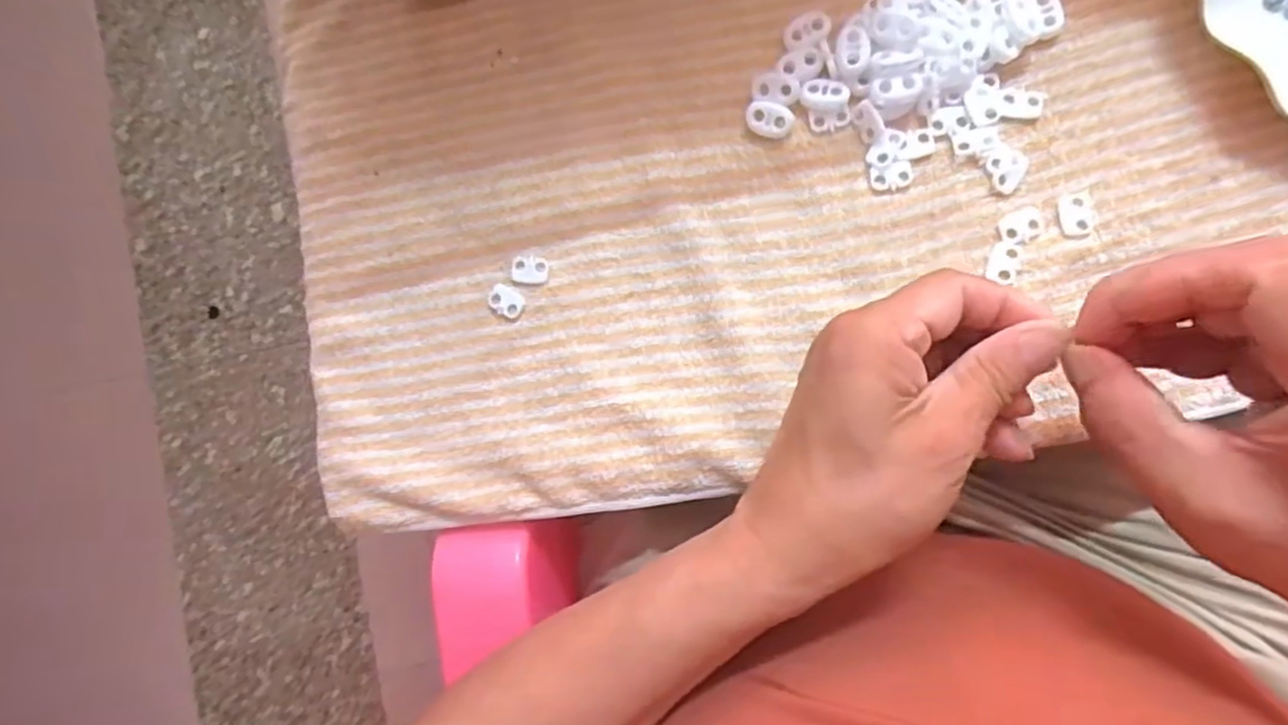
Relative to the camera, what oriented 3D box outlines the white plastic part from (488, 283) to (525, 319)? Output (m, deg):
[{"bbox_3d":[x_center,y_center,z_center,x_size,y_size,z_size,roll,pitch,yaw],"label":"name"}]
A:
[{"bbox_3d":[-0.067,-0.030,0.345,0.018,0.004,0.013,30,91,8],"label":"white plastic part"}]

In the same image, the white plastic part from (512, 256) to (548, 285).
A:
[{"bbox_3d":[-0.056,-0.045,0.345,0.018,0.004,0.013,6,87,8],"label":"white plastic part"}]

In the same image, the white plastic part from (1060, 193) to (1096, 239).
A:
[{"bbox_3d":[0.191,-0.065,0.311,0.014,0.004,0.020,-5,86,7],"label":"white plastic part"}]

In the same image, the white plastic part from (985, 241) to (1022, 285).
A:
[{"bbox_3d":[0.160,-0.045,0.312,0.012,0.004,0.018,16,89,8],"label":"white plastic part"}]

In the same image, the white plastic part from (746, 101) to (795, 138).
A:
[{"bbox_3d":[0.059,-0.113,0.331,0.022,0.006,0.015,20,89,8],"label":"white plastic part"}]

